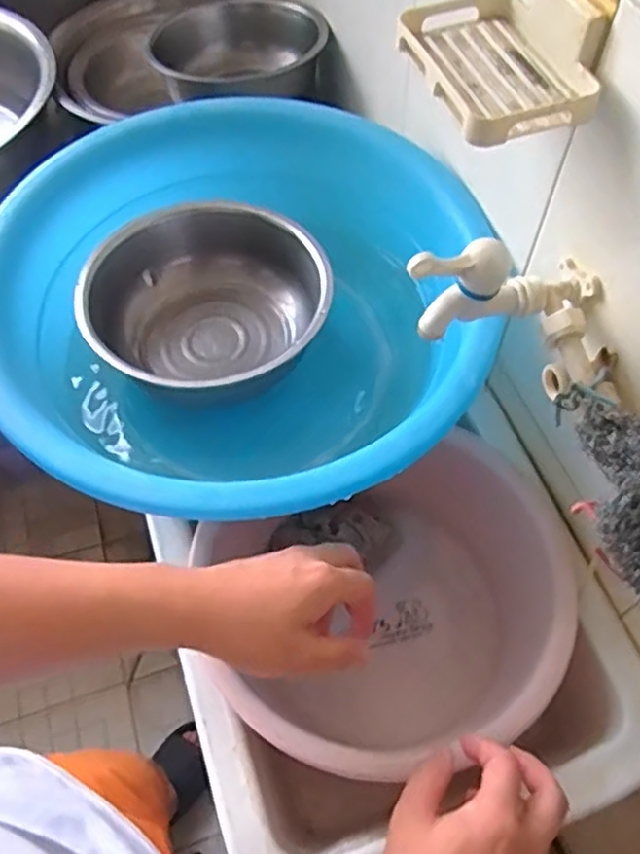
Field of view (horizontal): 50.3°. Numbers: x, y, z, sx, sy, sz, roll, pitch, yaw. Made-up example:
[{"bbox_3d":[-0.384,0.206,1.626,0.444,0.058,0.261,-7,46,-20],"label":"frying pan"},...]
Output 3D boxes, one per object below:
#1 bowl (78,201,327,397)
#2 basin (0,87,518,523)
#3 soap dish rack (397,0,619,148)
[{"bbox_3d":[-0.101,-0.102,0.626,0.208,0.098,0.190,0,56,-1],"label":"bowl"},{"bbox_3d":[-0.074,-0.088,0.608,0.406,0.168,0.409,0,56,-1],"label":"basin"},{"bbox_3d":[0.113,-0.239,0.414,0.099,0.055,0.130,-16,58,-12],"label":"soap dish rack"}]

